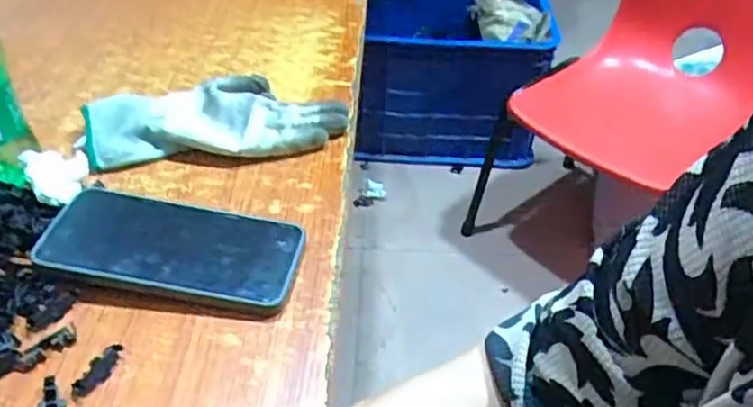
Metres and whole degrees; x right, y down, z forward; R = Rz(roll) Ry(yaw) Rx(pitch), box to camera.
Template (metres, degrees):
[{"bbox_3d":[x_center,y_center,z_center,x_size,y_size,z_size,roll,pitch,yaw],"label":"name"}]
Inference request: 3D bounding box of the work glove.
[{"bbox_3d":[-0.129,-0.075,0.561,0.202,0.026,0.097,-9,43,-10],"label":"work glove"}]

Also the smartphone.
[{"bbox_3d":[-0.134,0.026,0.450,0.164,0.013,0.080,12,39,2],"label":"smartphone"}]

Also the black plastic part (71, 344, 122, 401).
[{"bbox_3d":[-0.157,0.095,0.382,0.012,0.005,0.036,20,46,20],"label":"black plastic part"}]

